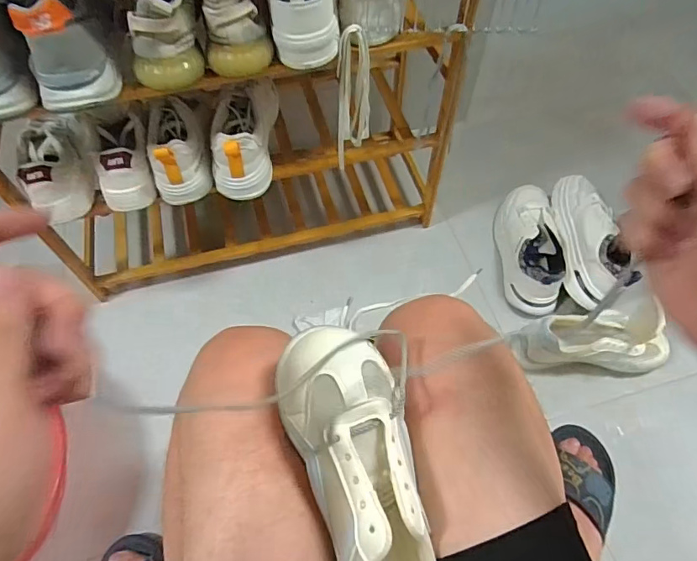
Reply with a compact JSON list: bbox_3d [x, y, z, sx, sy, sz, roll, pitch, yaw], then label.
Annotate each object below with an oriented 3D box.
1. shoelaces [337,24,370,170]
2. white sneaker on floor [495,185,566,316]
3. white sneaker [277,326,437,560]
[{"bbox_3d":[0.008,-0.257,0.694,0.047,0.221,0.022,-6,60,-3],"label":"shoelaces"},{"bbox_3d":[0.366,-0.074,0.957,0.101,0.100,0.284,0,59,0],"label":"white sneaker on floor"},{"bbox_3d":[0.017,0.155,0.370,0.089,0.077,0.238,-18,89,-10],"label":"white sneaker"}]

